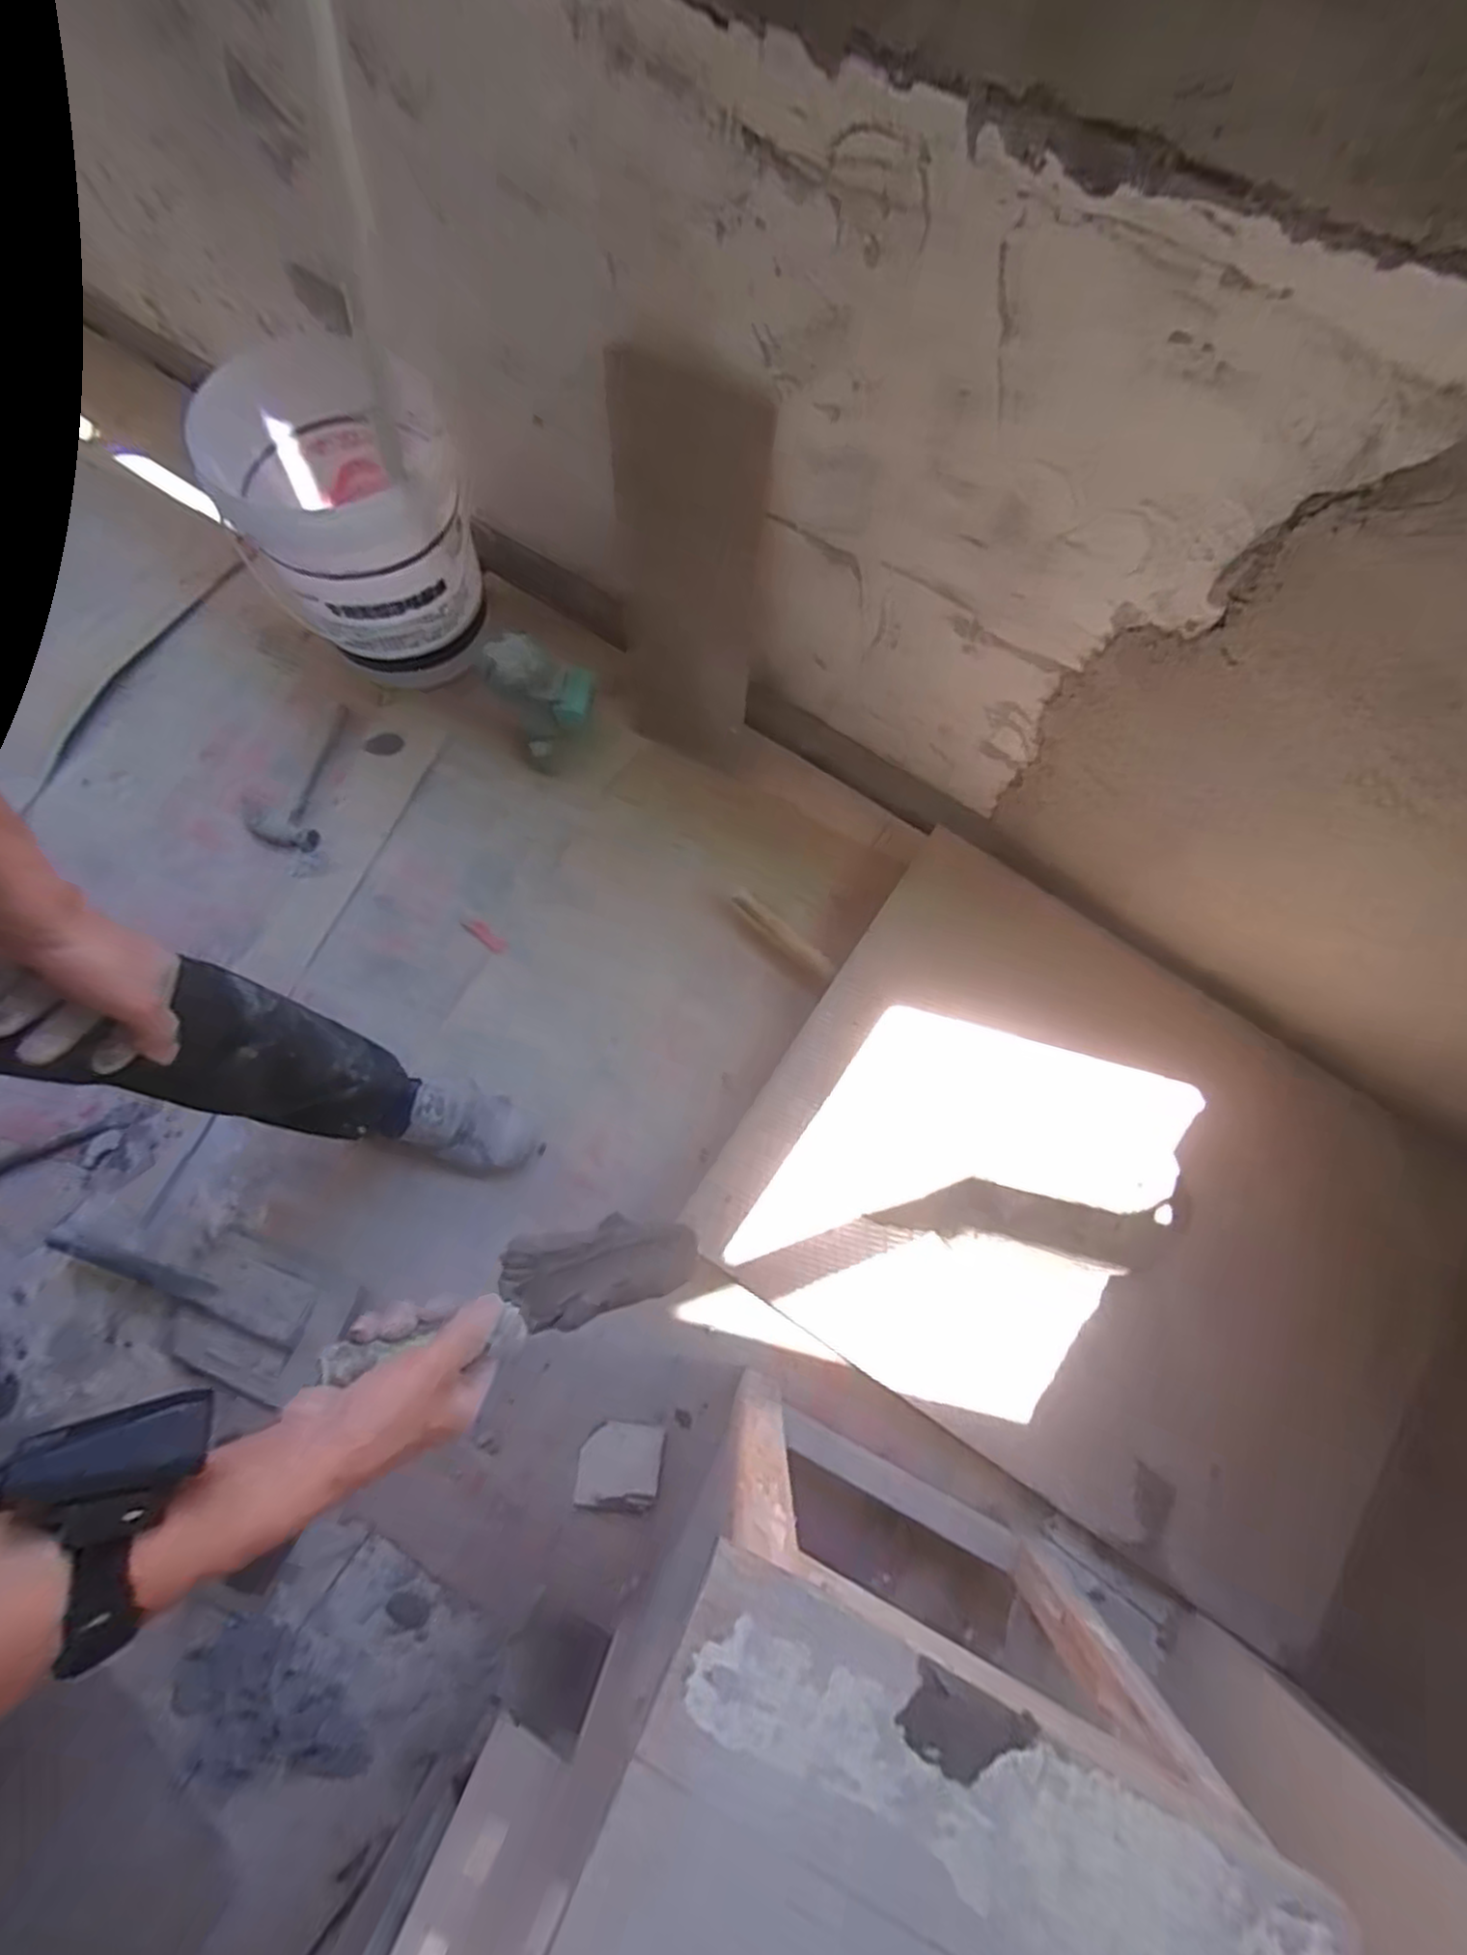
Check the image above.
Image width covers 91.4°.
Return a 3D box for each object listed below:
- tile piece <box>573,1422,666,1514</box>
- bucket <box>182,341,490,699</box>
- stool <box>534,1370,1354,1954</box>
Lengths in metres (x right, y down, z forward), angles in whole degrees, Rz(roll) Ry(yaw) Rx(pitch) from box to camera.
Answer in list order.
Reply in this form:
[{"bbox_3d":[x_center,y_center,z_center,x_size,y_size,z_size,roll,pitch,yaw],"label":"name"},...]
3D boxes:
[{"bbox_3d":[-0.128,0.548,0.801,0.093,0.008,0.084,5,74,3],"label":"tile piece"},{"bbox_3d":[-0.488,-0.583,0.971,0.267,0.322,0.265,0,74,1],"label":"bucket"},{"bbox_3d":[0.106,0.559,0.529,0.358,0.368,0.255,26,76,9],"label":"stool"}]

